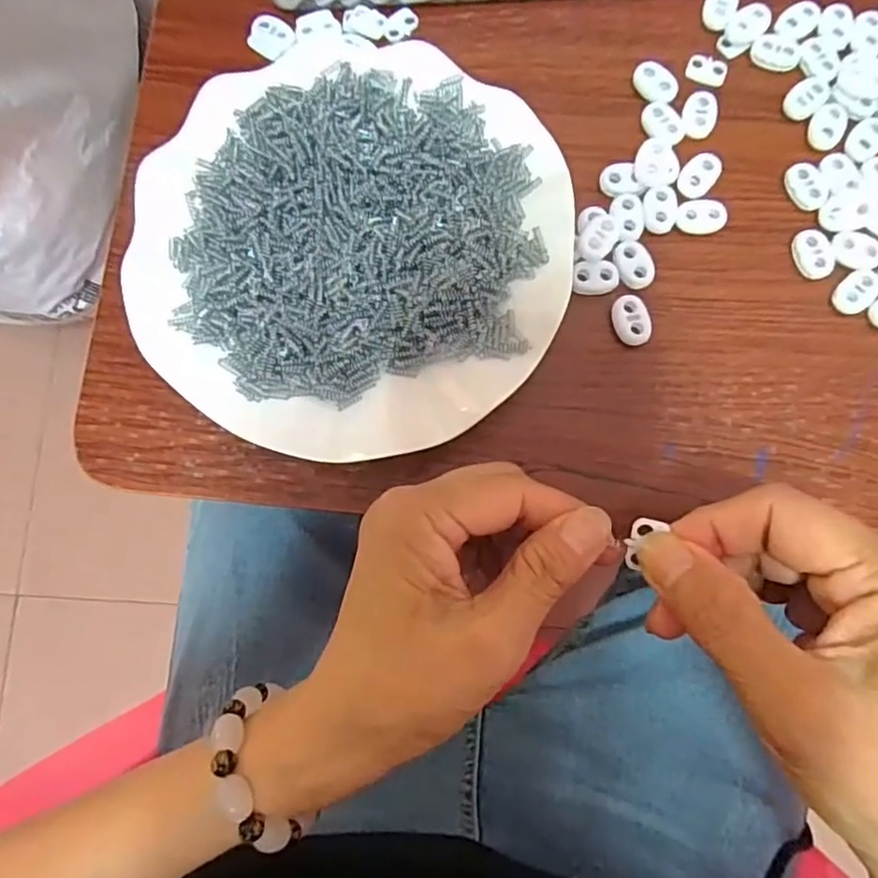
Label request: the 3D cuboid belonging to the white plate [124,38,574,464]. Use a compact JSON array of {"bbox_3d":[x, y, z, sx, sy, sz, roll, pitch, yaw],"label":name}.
[{"bbox_3d":[-0.036,-0.084,0.273,0.178,0.028,0.183,0,81,1],"label":"white plate"}]

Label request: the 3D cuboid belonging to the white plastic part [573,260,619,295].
[{"bbox_3d":[0.071,-0.073,0.275,0.021,0.004,0.014,-8,81,0],"label":"white plastic part"}]

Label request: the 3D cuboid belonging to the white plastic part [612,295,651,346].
[{"bbox_3d":[0.086,-0.053,0.275,0.015,0.007,0.022,-5,81,1],"label":"white plastic part"}]

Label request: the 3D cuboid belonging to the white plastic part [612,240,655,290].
[{"bbox_3d":[0.088,-0.079,0.278,0.016,0.004,0.022,-25,81,-2],"label":"white plastic part"}]

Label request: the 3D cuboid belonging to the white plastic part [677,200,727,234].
[{"bbox_3d":[0.120,-0.102,0.281,0.022,0.006,0.014,1,81,2],"label":"white plastic part"}]

